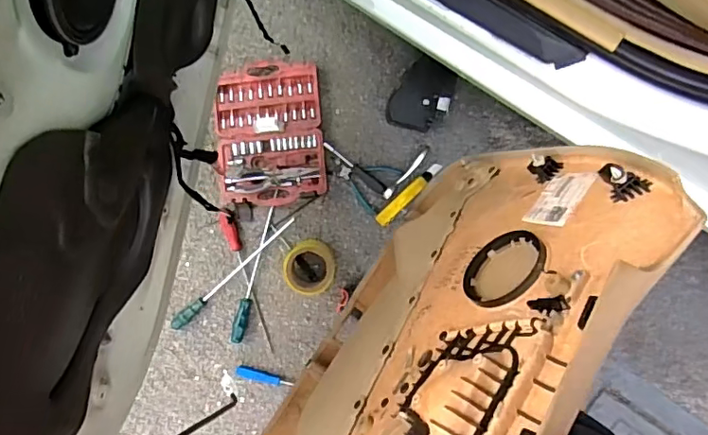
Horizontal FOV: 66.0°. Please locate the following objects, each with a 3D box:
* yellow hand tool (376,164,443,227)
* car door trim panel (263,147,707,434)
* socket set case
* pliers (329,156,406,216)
[{"bbox_3d":[0.119,-0.052,1.185,0.181,0.017,0.031,-44,85,3],"label":"yellow hand tool"},{"bbox_3d":[0.054,0.234,0.658,0.083,0.582,0.788,38,83,-14],"label":"car door trim panel"},{"bbox_3d":[-0.187,-0.186,1.220,0.233,0.034,0.304,-4,88,6],"label":"socket set case"},{"bbox_3d":[0.019,-0.093,1.205,0.147,0.014,0.113,37,92,5],"label":"pliers"}]

